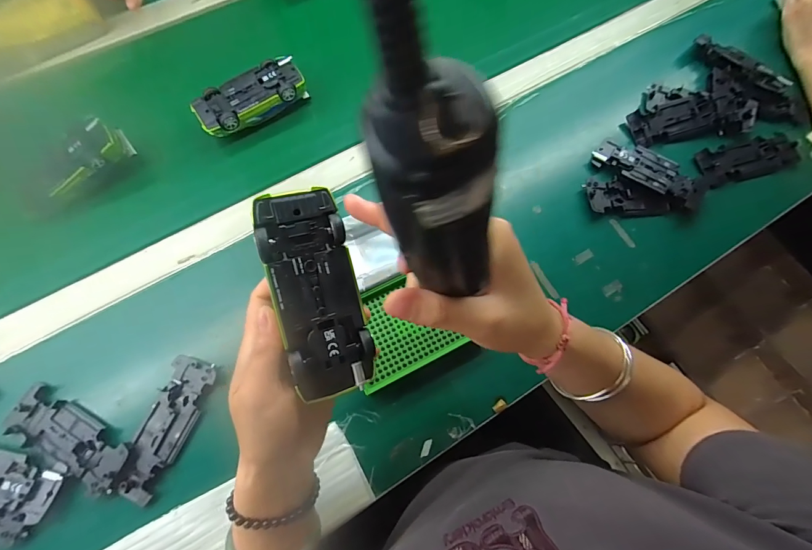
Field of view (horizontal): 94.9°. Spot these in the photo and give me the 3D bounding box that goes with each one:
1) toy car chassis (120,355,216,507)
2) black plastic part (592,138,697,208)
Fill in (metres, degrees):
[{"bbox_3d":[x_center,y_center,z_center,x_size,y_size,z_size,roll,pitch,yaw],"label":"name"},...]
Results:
[{"bbox_3d":[-0.223,0.140,0.348,0.042,0.010,0.124,19,72,4],"label":"toy car chassis"},{"bbox_3d":[0.286,-0.126,0.441,0.120,0.017,0.050,32,73,9],"label":"black plastic part"}]

